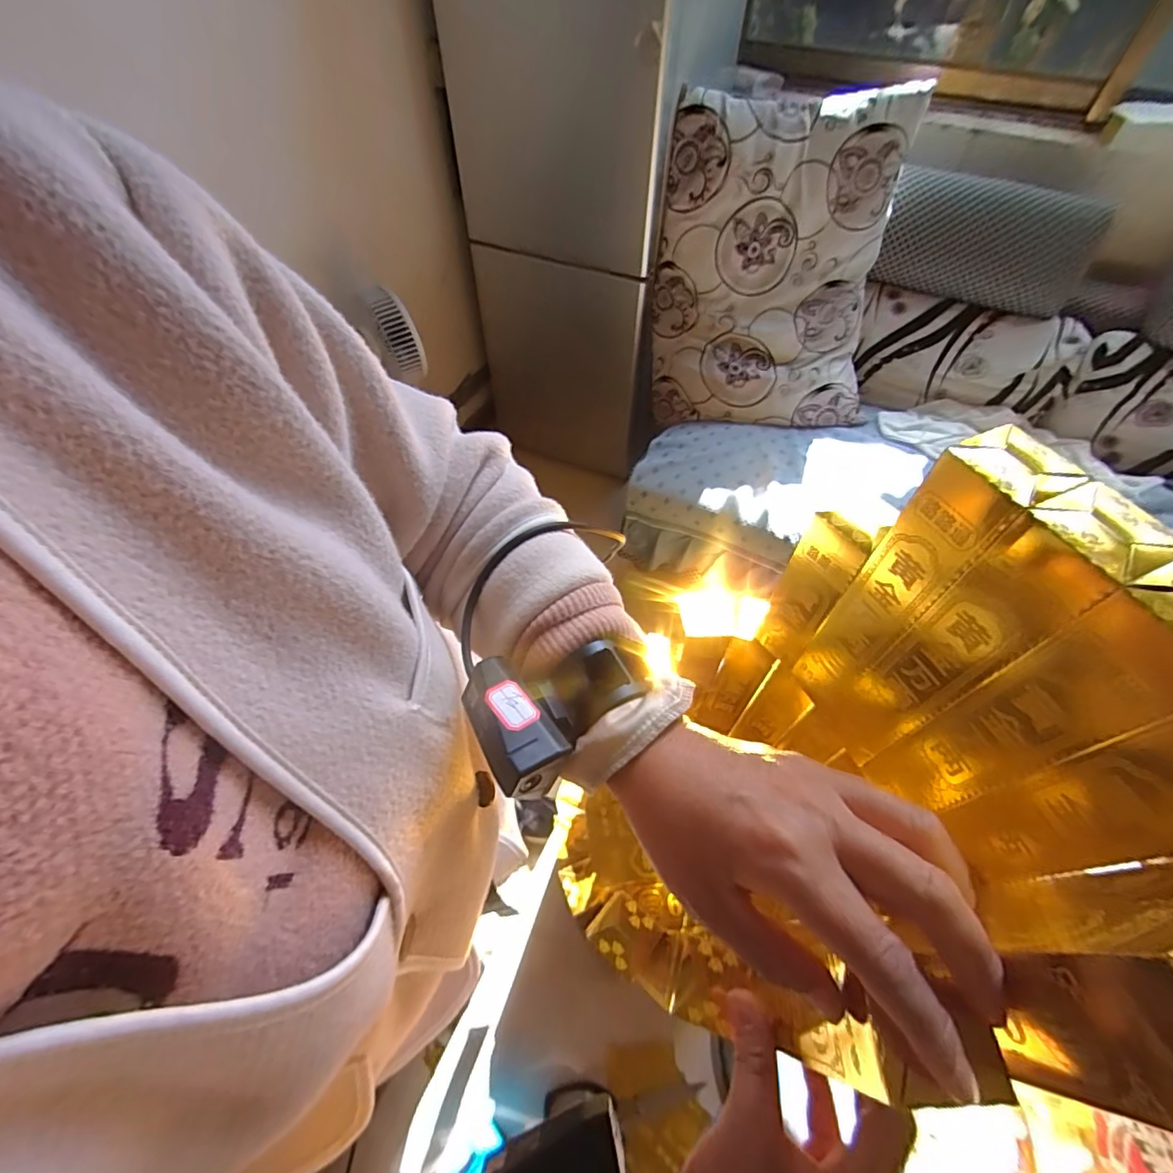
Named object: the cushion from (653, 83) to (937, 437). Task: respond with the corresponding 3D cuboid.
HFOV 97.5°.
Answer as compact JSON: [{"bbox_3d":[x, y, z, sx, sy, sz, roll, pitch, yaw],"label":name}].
[{"bbox_3d":[0.446,-0.763,1.283,0.551,0.694,0.158,3,30,5],"label":"cushion"}]

